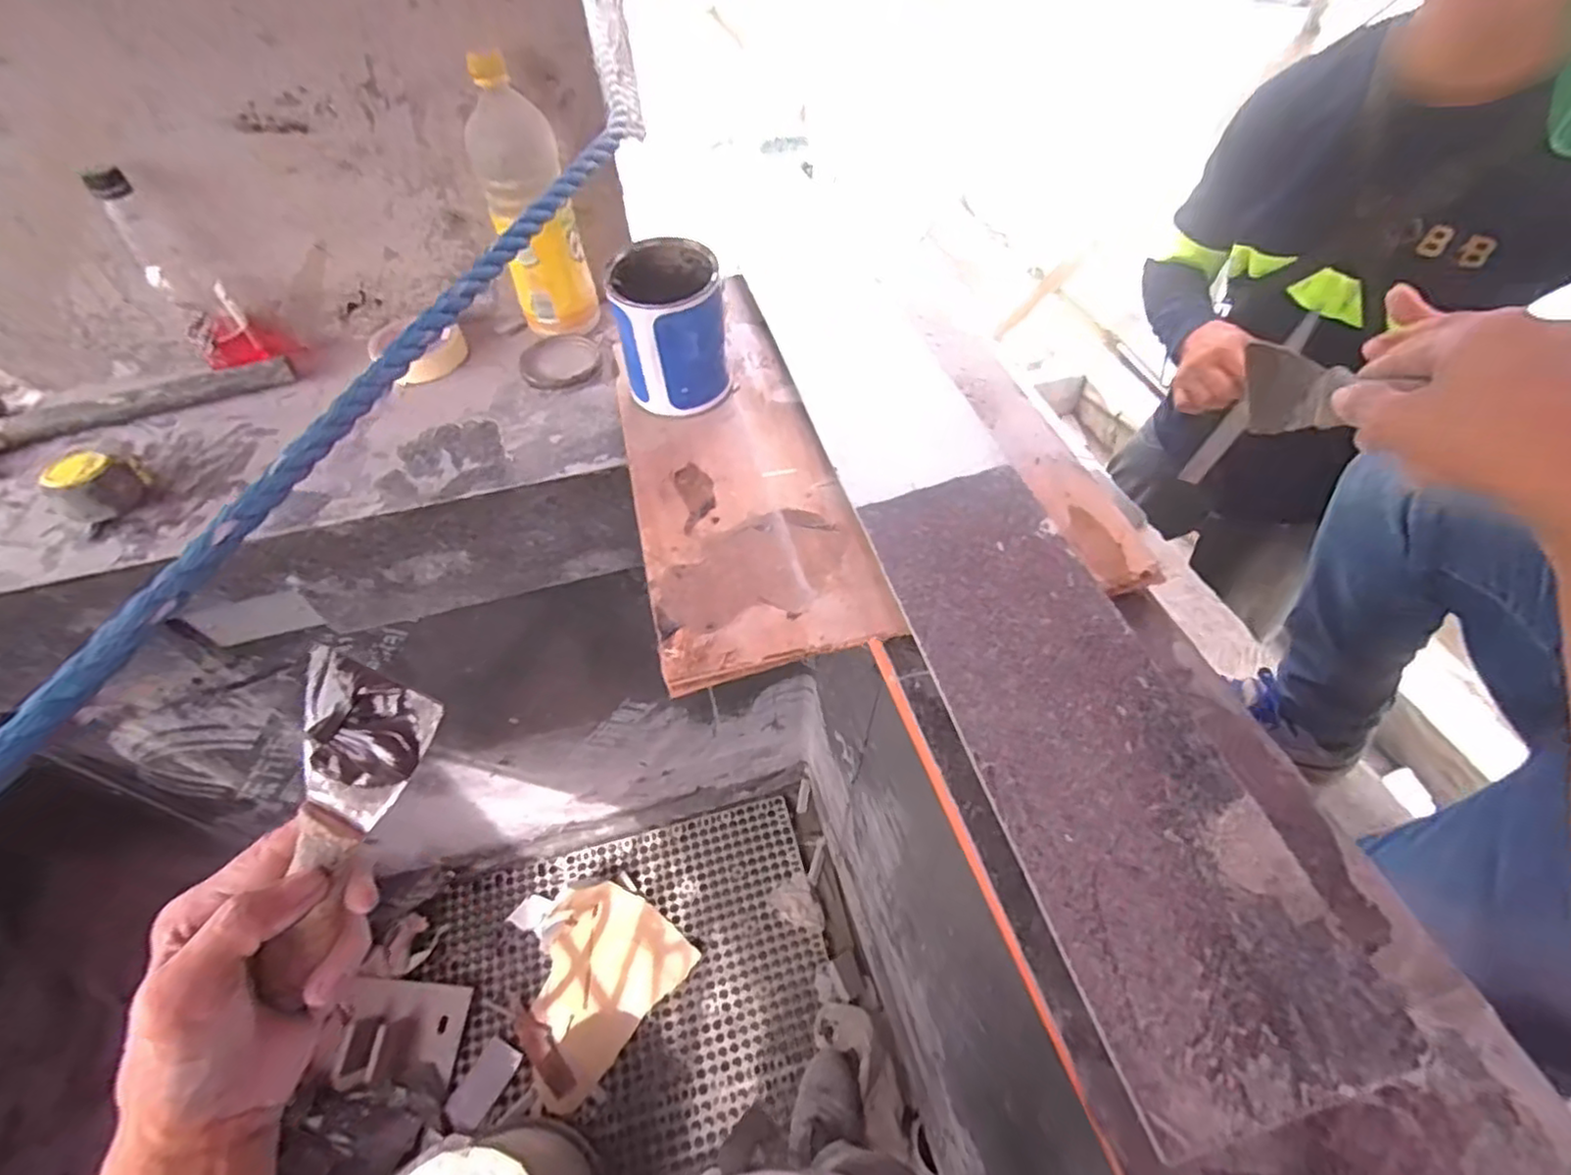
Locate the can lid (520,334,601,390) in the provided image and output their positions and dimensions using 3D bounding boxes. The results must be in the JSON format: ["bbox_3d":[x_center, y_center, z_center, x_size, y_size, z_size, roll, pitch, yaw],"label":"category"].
[{"bbox_3d":[-0.242,-0.244,0.723,0.082,0.010,0.088,-1,51,1],"label":"can lid"}]

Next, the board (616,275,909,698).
[{"bbox_3d":[-0.060,-0.135,0.619,0.169,0.023,0.480,-12,52,-8],"label":"board"}]

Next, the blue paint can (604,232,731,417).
[{"bbox_3d":[-0.101,-0.233,0.622,0.096,0.126,0.103,-8,52,-5],"label":"blue paint can"}]

